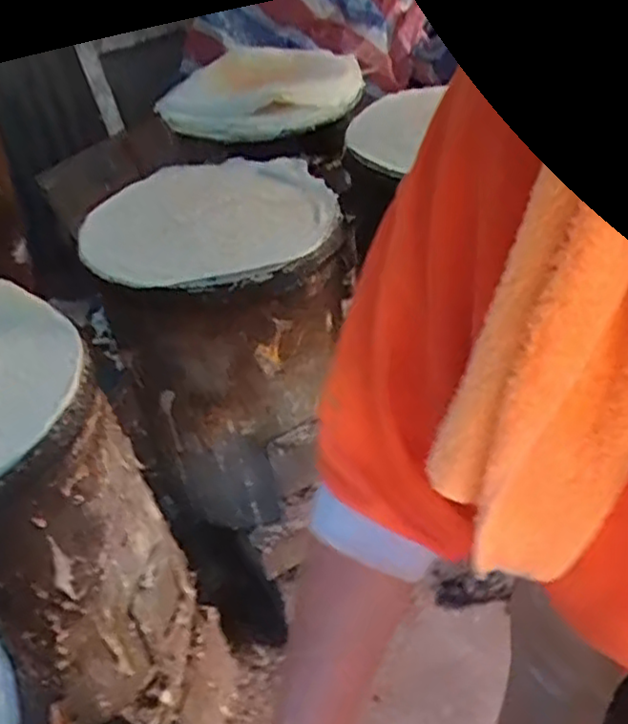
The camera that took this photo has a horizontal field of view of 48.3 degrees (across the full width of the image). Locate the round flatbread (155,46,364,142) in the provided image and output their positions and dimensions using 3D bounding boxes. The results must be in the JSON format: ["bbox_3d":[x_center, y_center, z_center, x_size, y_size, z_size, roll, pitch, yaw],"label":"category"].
[{"bbox_3d":[-0.100,-0.488,1.253,0.356,0.057,0.379,-4,40,7],"label":"round flatbread"}]

